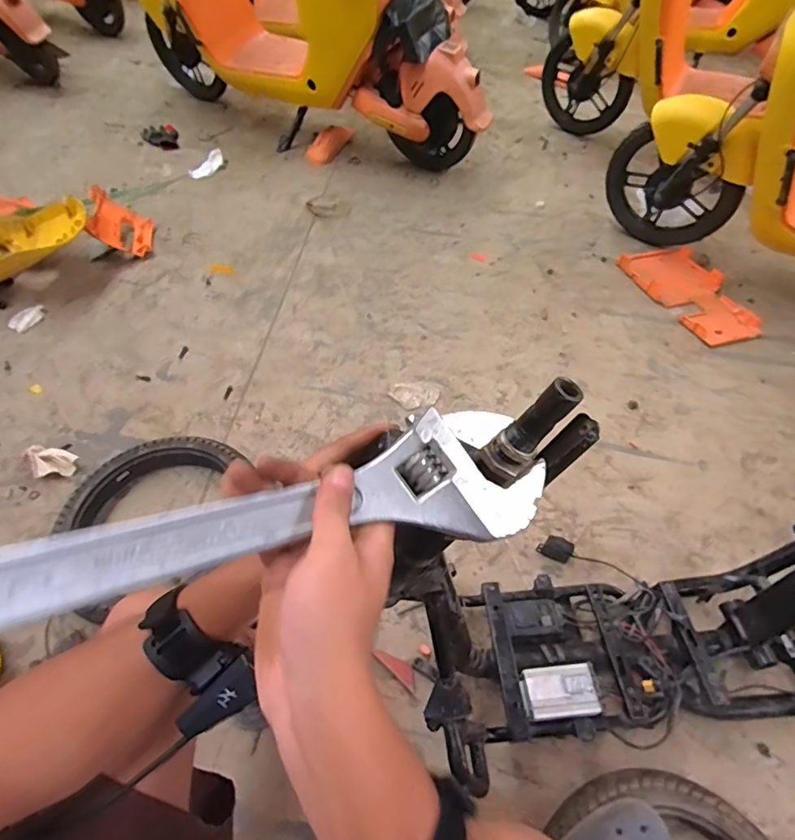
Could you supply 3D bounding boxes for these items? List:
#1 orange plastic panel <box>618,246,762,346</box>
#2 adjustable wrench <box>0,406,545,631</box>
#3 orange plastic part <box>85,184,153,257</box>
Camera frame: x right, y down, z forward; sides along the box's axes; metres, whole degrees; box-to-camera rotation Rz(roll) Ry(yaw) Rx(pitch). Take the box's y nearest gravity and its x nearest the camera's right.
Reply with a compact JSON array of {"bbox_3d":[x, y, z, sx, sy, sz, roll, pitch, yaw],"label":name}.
[{"bbox_3d":[0.863,-0.376,1.445,0.249,0.029,0.416,-13,55,-12],"label":"orange plastic panel"},{"bbox_3d":[-0.075,0.056,0.283,0.351,0.032,0.075,-10,54,-17],"label":"adjustable wrench"},{"bbox_3d":[-0.781,-0.548,1.393,0.057,0.174,0.150,-1,71,33],"label":"orange plastic part"}]

